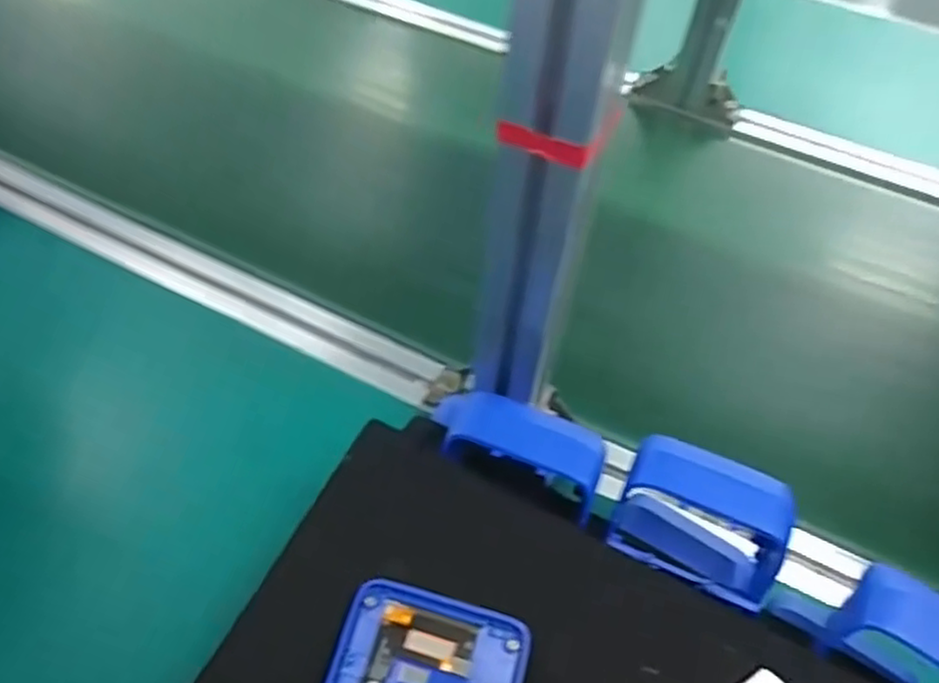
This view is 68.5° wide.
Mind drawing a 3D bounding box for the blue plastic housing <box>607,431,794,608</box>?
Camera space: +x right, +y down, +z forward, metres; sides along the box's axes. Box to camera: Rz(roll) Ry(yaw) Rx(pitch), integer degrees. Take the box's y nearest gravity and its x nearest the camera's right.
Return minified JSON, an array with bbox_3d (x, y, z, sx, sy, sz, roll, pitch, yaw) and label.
[{"bbox_3d":[0.116,0.100,0.361,0.082,0.073,0.060,20,56,11],"label":"blue plastic housing"}]

